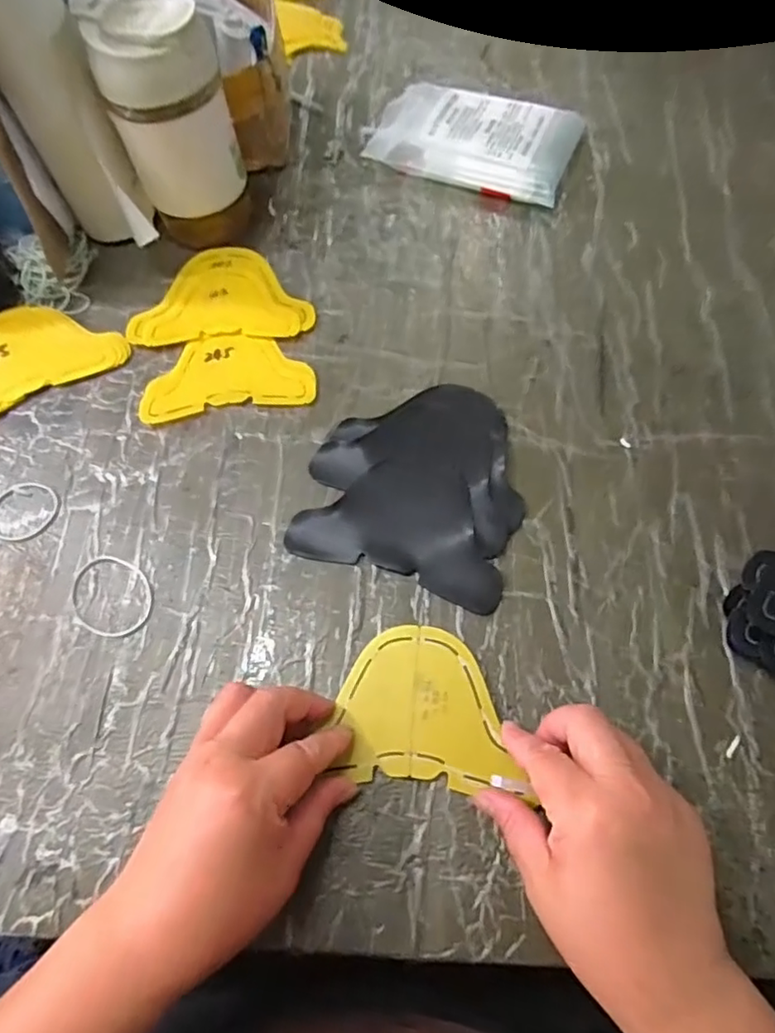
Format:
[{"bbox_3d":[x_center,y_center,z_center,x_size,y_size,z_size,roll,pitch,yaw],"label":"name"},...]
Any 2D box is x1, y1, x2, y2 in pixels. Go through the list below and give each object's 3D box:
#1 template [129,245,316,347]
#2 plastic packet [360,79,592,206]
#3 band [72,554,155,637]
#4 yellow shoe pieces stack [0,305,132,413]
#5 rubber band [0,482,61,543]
[{"bbox_3d":[-0.134,-0.185,0.493,0.141,0.005,0.098,-3,66,2],"label":"template"},{"bbox_3d":[0.079,-0.343,0.544,0.176,0.029,0.104,20,68,11],"label":"plastic packet"},{"bbox_3d":[-0.179,0.052,0.387,0.060,0.004,0.048,25,70,14],"label":"band"},{"bbox_3d":[-0.292,-0.126,0.472,0.150,0.013,0.091,-31,68,-10],"label":"yellow shoe pieces stack"},{"bbox_3d":[-0.254,-0.003,0.418,0.047,0.004,0.046,-1,66,3],"label":"rubber band"}]

